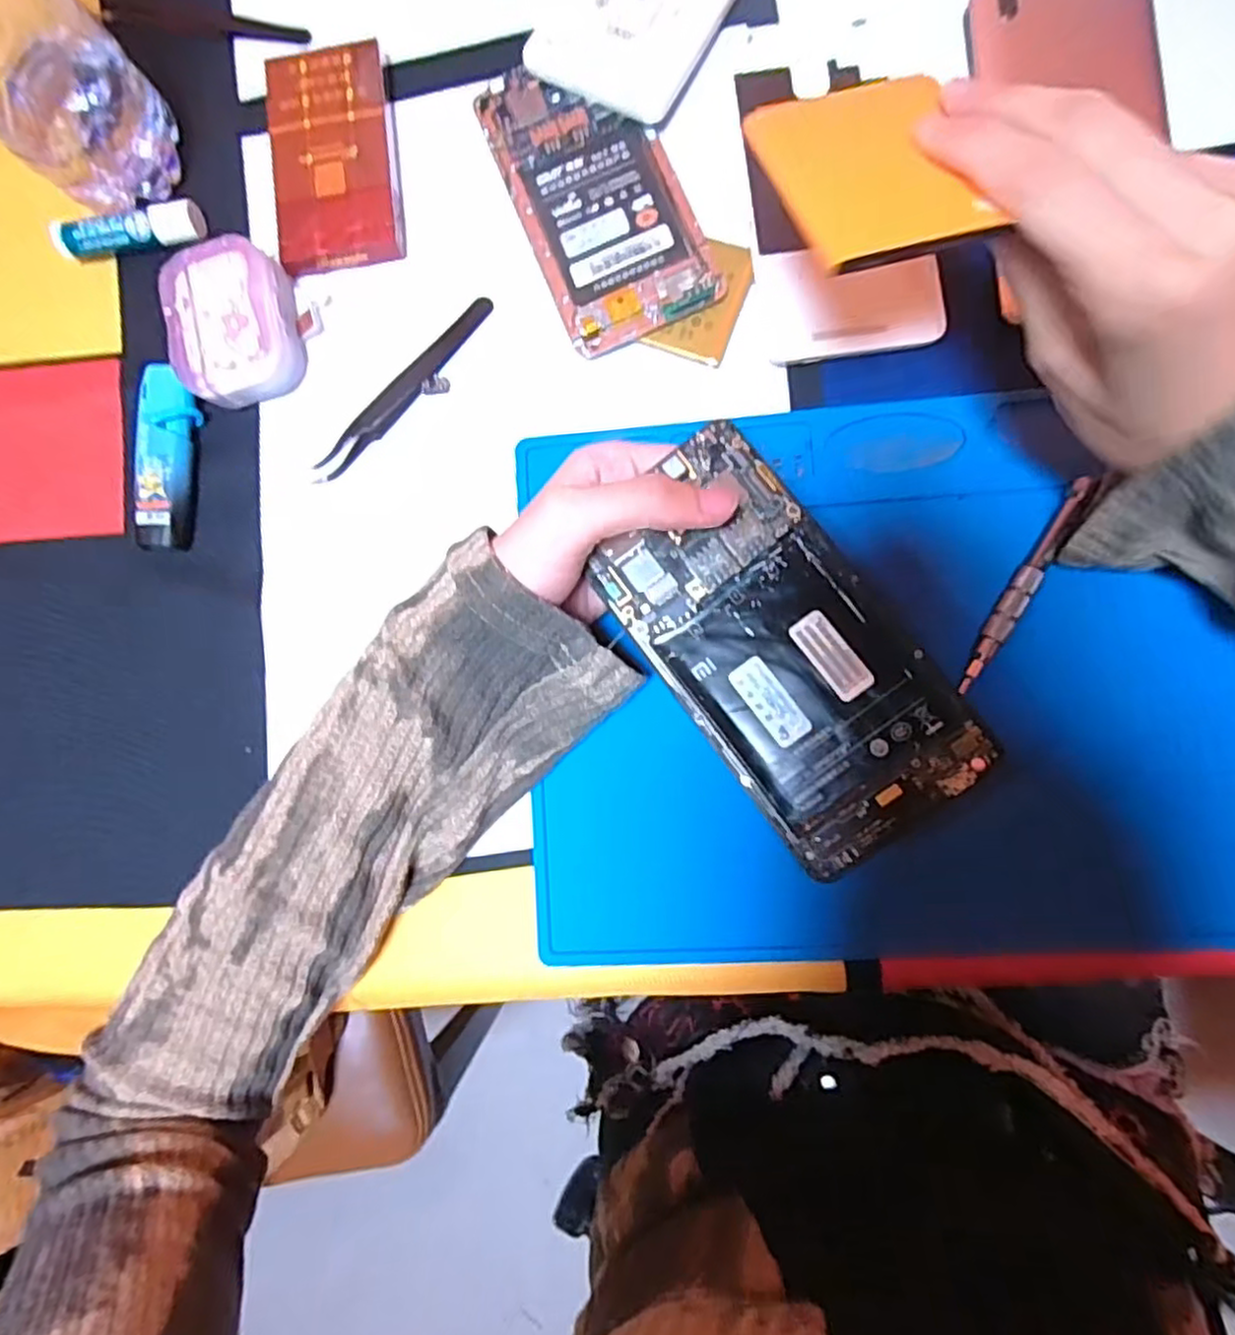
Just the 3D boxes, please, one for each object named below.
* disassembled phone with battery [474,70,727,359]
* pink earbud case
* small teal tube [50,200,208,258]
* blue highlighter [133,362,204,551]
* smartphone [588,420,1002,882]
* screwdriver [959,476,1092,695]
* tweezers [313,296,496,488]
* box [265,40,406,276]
[{"bbox_3d":[-0.009,-0.209,0.312,0.070,0.008,0.133,-22,85,4],"label":"disassembled phone with battery"},{"bbox_3d":[-0.171,-0.153,0.313,0.051,0.022,0.065,-7,86,5],"label":"pink earbud case"},{"bbox_3d":[-0.230,-0.205,0.331,0.068,0.013,0.016,-6,87,5],"label":"small teal tube"},{"bbox_3d":[-0.207,-0.096,0.323,0.024,0.013,0.082,2,87,5],"label":"blue highlighter"},{"bbox_3d":[0.052,-0.007,0.235,0.071,0.011,0.141,-37,85,2],"label":"smartphone"},{"bbox_3d":[0.163,-0.032,0.282,0.009,0.009,0.095,31,90,6],"label":"screwdriver"},{"bbox_3d":[-0.095,-0.126,0.314,0.011,0.019,0.108,39,91,6],"label":"tweezers"},{"bbox_3d":[-0.131,-0.234,0.324,0.055,0.015,0.098,-6,86,5],"label":"box"}]

